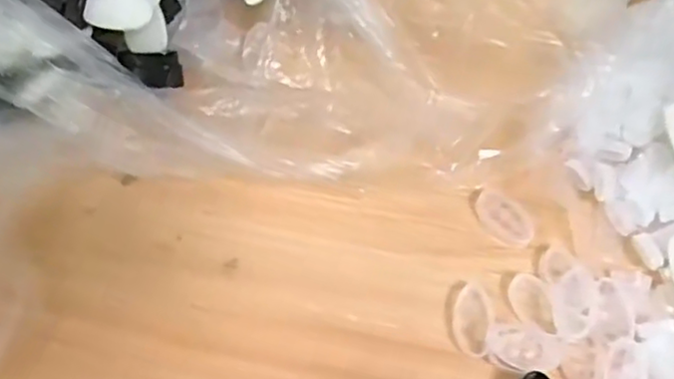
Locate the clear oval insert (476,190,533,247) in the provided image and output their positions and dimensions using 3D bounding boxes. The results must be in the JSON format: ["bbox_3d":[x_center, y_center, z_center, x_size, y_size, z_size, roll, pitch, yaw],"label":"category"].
[{"bbox_3d":[0.082,0.014,0.332,0.017,0.007,0.032,-38,74,-13],"label":"clear oval insert"}]

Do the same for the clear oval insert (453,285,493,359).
[{"bbox_3d":[0.063,0.061,0.315,0.017,0.004,0.032,0,70,0],"label":"clear oval insert"}]

